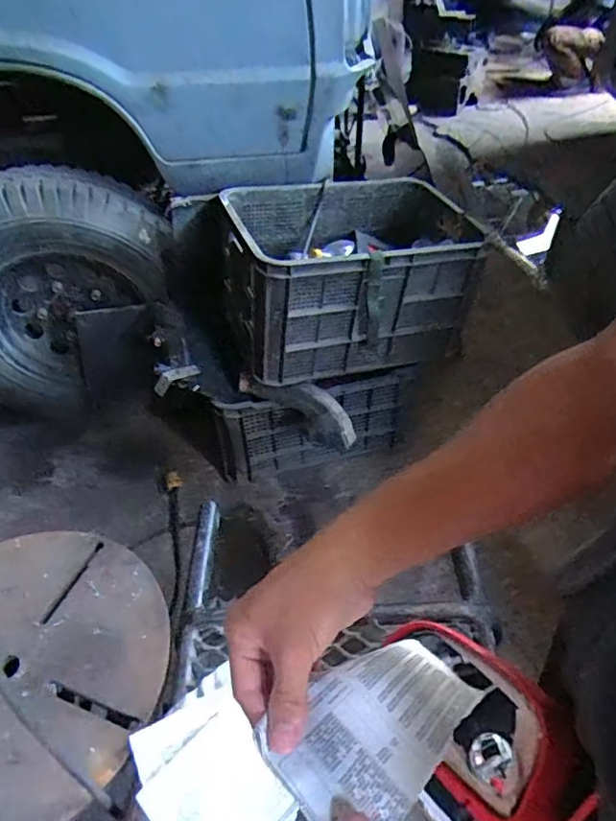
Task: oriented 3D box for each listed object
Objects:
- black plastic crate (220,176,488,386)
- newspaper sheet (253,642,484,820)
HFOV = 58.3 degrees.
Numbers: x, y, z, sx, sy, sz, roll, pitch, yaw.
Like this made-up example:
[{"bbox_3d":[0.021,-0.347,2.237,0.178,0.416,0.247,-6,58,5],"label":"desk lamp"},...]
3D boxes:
[{"bbox_3d":[0.124,-0.336,1.312,0.613,0.317,0.389,-16,47,-12],"label":"black plastic crate"},{"bbox_3d":[0.047,0.210,0.332,0.144,0.040,0.173,25,29,-11],"label":"newspaper sheet"}]

